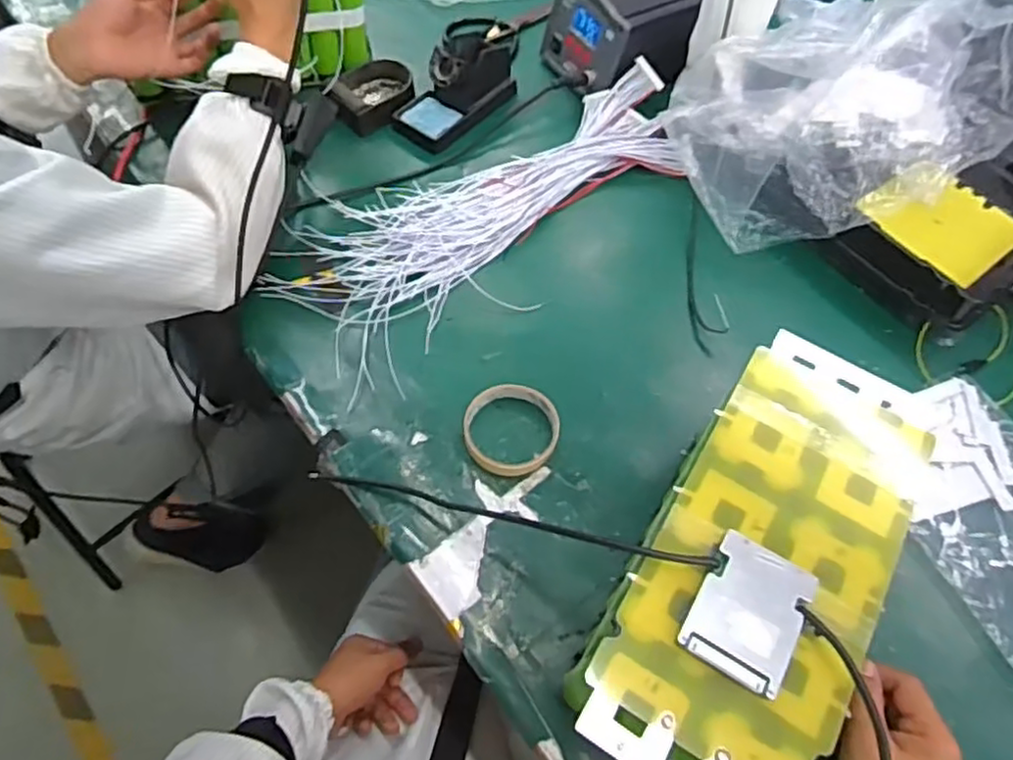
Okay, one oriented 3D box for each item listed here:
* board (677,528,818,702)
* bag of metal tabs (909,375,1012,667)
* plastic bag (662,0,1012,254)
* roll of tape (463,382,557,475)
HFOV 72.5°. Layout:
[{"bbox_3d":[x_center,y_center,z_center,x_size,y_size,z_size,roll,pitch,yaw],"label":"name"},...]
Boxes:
[{"bbox_3d":[0.147,0.139,0.416,0.060,0.005,0.080,30,65,13],"label":"board"},{"bbox_3d":[0.434,0.115,0.614,0.167,0.014,0.222,-24,66,-14],"label":"bag of metal tabs"},{"bbox_3d":[0.331,-0.297,0.662,0.285,0.222,0.228,-20,64,-12],"label":"plastic bag"},{"bbox_3d":[0.004,0.044,0.618,0.084,0.026,0.079,1,62,-2],"label":"roll of tape"}]

